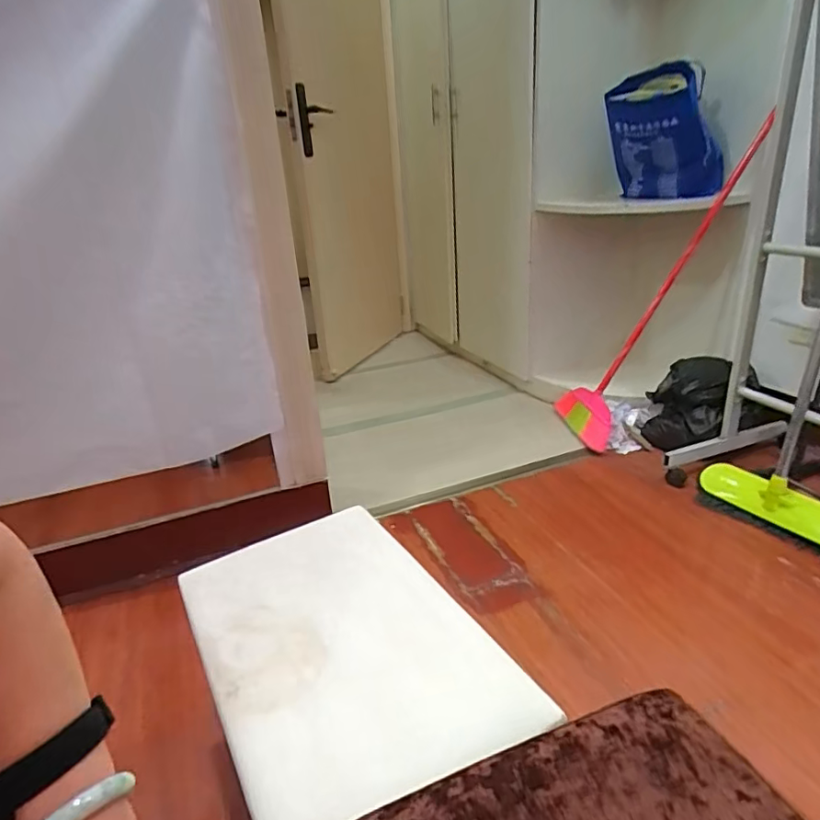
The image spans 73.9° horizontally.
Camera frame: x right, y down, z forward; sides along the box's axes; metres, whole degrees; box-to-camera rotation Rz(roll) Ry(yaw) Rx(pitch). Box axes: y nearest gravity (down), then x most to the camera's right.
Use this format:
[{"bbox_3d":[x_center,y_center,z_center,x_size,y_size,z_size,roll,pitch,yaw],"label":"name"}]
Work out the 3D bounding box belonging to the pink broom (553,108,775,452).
[{"bbox_3d":[0.725,-0.321,1.562,0.134,0.965,0.315,26,26,1],"label":"pink broom"}]

